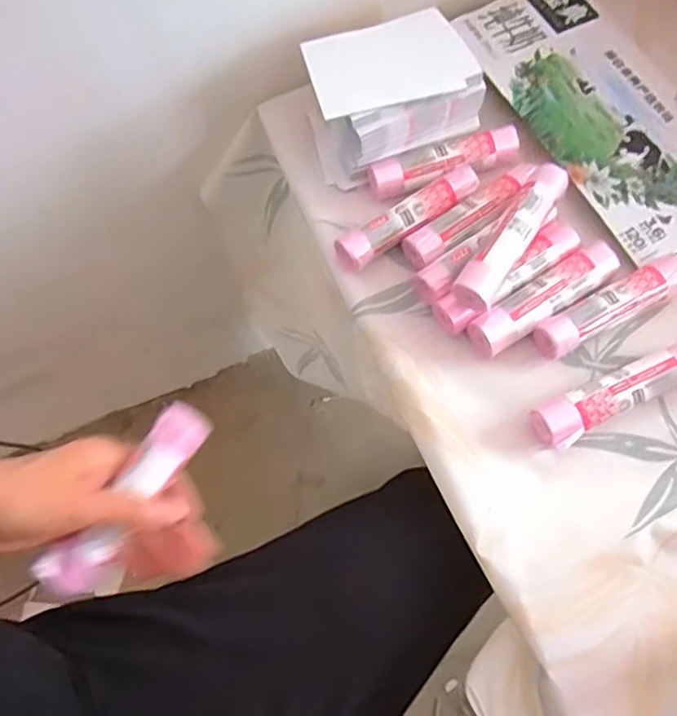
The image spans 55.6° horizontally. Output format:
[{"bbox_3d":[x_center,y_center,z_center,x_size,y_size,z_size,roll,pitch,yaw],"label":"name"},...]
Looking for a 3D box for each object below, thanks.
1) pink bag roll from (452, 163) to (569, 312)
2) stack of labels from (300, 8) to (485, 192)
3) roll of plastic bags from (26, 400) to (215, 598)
[{"bbox_3d":[0.124,-0.085,0.461,0.026,0.033,0.123,32,72,14],"label":"pink bag roll"},{"bbox_3d":[0.042,-0.216,0.508,0.137,0.051,0.092,-23,69,-8],"label":"stack of labels"},{"bbox_3d":[-0.124,0.082,0.377,0.027,0.020,0.127,37,84,15],"label":"roll of plastic bags"}]

